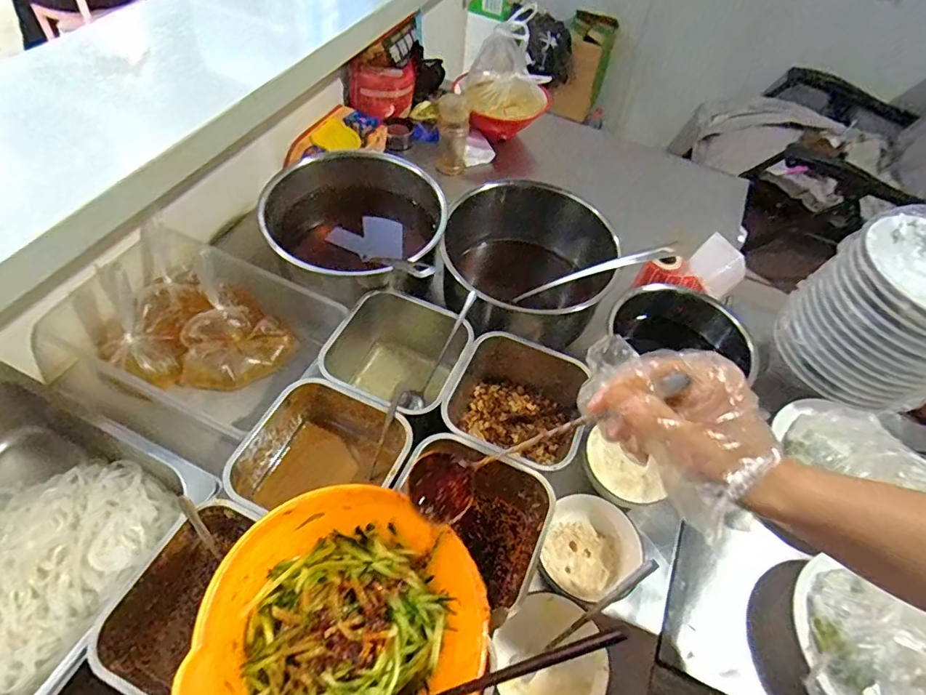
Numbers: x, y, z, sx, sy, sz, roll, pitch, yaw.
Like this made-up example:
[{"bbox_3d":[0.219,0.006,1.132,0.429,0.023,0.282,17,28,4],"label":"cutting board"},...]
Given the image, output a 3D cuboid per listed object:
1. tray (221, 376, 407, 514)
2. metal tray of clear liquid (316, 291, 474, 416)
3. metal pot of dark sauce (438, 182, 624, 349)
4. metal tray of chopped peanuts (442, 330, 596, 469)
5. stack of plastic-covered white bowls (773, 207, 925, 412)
[{"bbox_3d":[-0.153,0.135,0.572,0.159,0.084,0.155,23,55,10],"label":"tray"},{"bbox_3d":[-0.090,0.016,0.680,0.179,0.132,0.170,25,55,11],"label":"metal tray of clear liquid"},{"bbox_3d":[0.087,-0.090,0.788,0.231,0.213,0.236,3,54,-4],"label":"metal pot of dark sauce"},{"bbox_3d":[0.065,0.082,0.644,0.163,0.101,0.152,21,54,8],"label":"metal tray of chopped peanuts"},{"bbox_3d":[0.564,-0.034,0.681,0.183,0.205,0.207,-34,64,-27],"label":"stack of plastic-covered white bowls"}]

